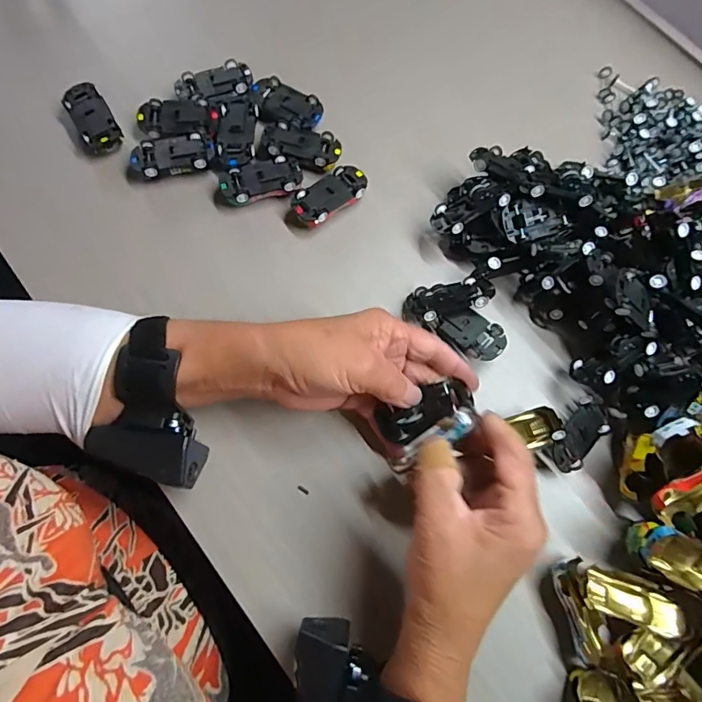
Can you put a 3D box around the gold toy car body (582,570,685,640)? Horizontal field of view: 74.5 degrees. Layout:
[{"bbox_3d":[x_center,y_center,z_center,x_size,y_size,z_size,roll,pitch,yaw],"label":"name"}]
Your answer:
[{"bbox_3d":[0.186,0.166,0.305,0.061,0.016,0.028,13,54,11],"label":"gold toy car body"}]

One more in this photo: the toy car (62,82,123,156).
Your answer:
[{"bbox_3d":[-0.210,-0.189,0.379,0.030,0.020,0.060,-27,79,-11],"label":"toy car"}]

